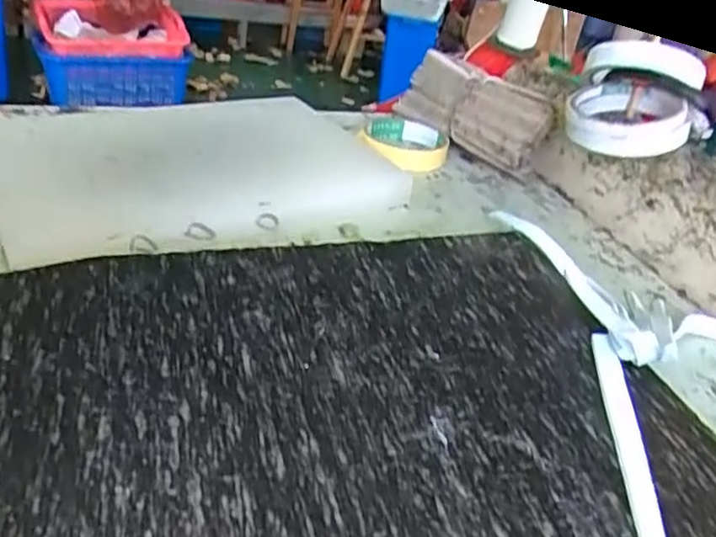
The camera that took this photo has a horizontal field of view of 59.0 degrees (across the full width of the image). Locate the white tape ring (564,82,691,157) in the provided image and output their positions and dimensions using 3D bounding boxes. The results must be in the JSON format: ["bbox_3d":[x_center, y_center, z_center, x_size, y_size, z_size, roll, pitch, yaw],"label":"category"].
[{"bbox_3d":[0.209,-0.119,0.496,0.088,0.035,0.105,16,32,9],"label":"white tape ring"}]

